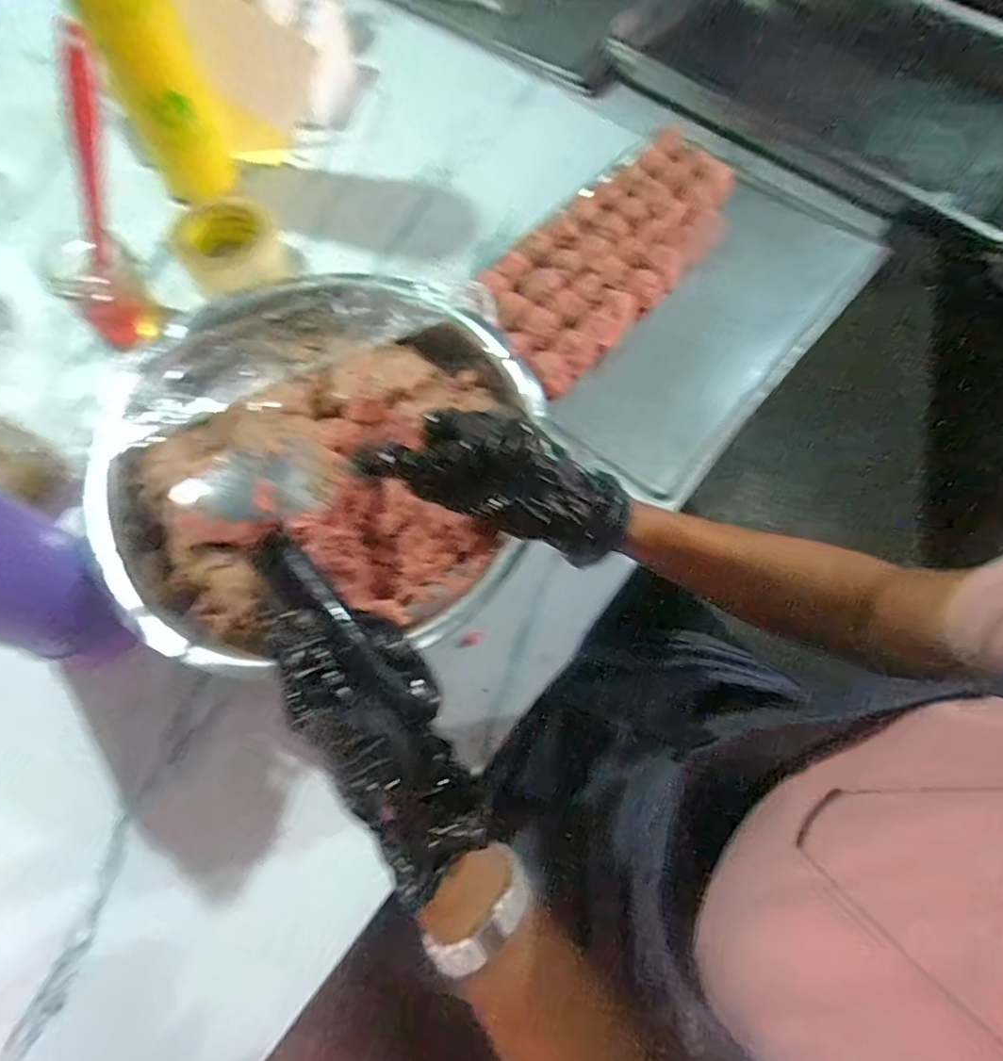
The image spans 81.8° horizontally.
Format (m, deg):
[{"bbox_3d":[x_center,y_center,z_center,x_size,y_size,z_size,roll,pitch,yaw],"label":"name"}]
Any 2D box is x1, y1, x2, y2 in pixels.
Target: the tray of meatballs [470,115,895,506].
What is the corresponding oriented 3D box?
[{"bbox_3d":[0.200,-0.284,0.662,0.315,0.044,0.482,40,72,14],"label":"tray of meatballs"}]

